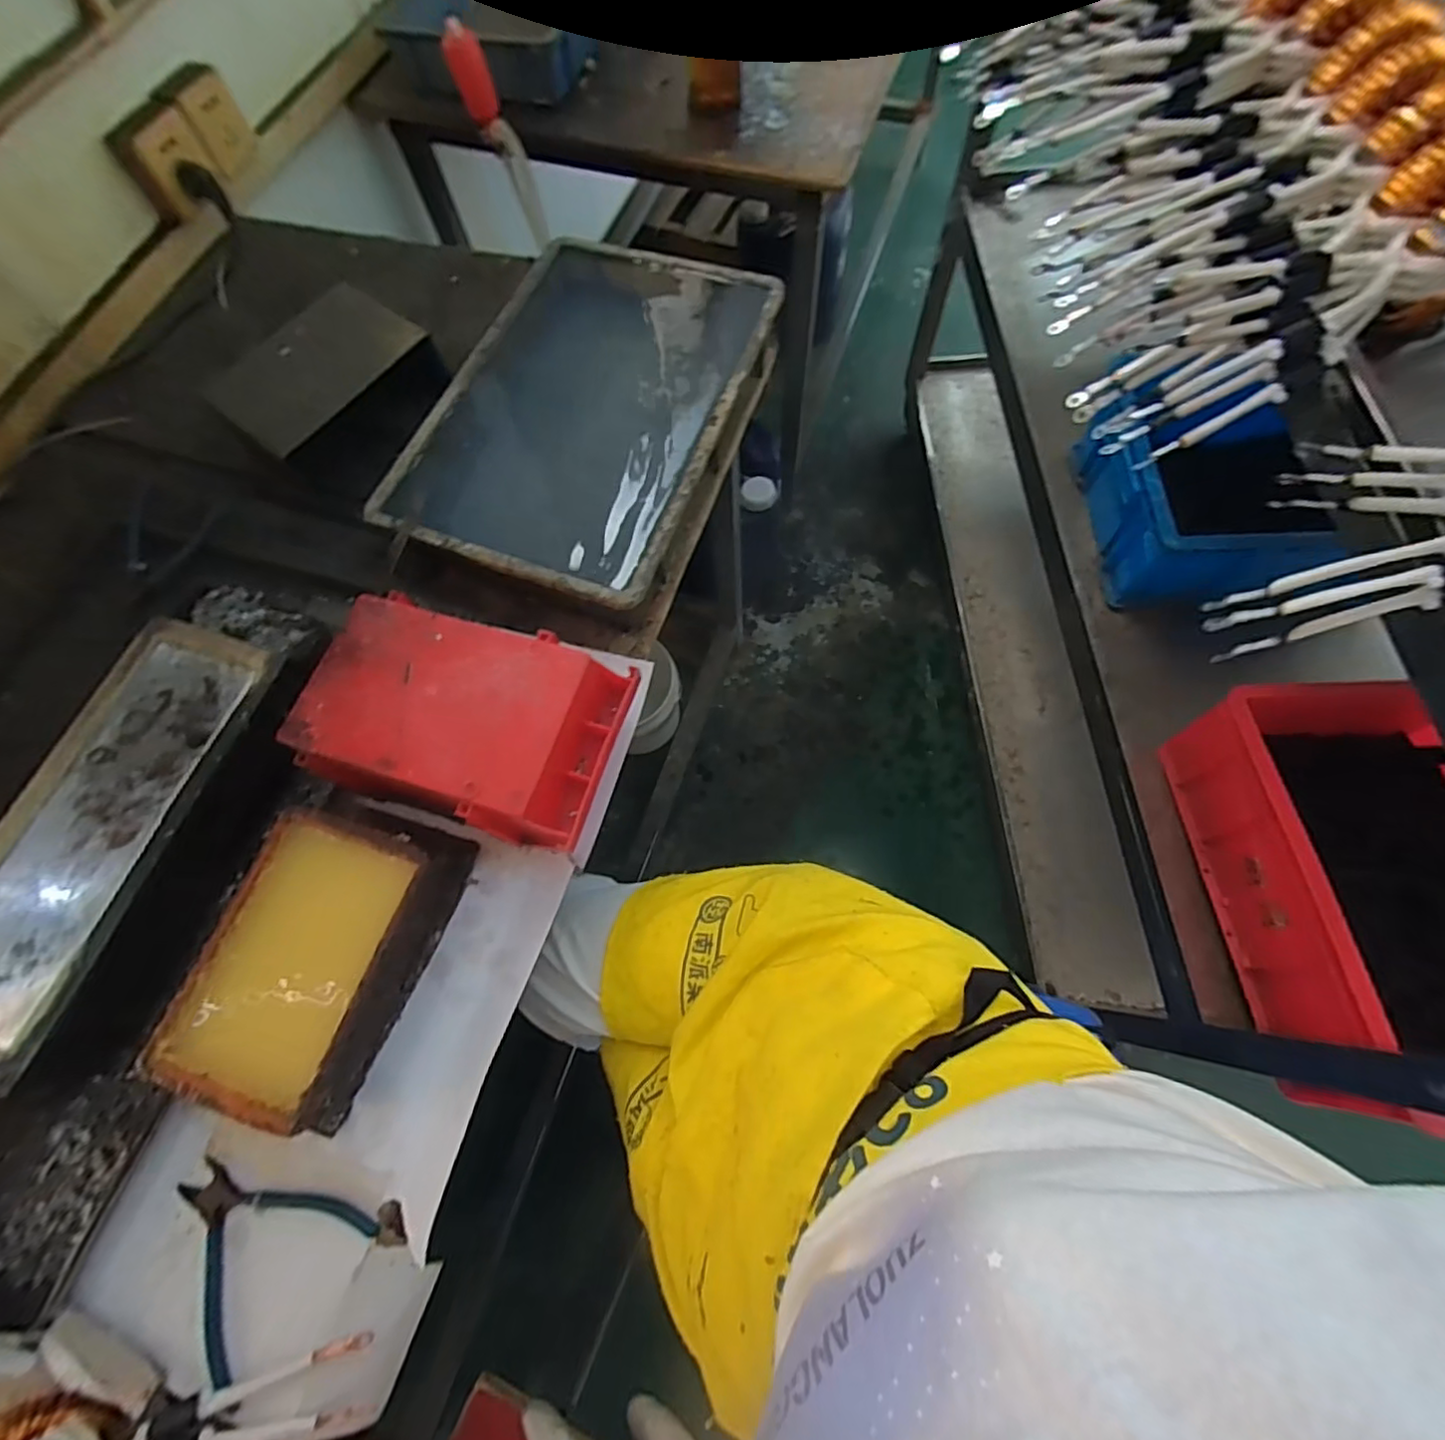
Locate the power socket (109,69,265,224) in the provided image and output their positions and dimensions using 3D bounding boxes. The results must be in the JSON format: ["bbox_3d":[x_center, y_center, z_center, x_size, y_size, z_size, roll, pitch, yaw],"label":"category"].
[{"bbox_3d":[-0.693,-0.751,0.808,0.036,0.092,0.187,13,70,8],"label":"power socket"}]

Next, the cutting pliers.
[{"bbox_3d":[-0.333,0.364,0.446,0.124,0.009,0.121,42,76,16],"label":"cutting pliers"}]

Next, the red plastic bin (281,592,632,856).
[{"bbox_3d":[-0.206,0.001,0.507,0.243,0.076,0.157,16,71,9],"label":"red plastic bin"}]

